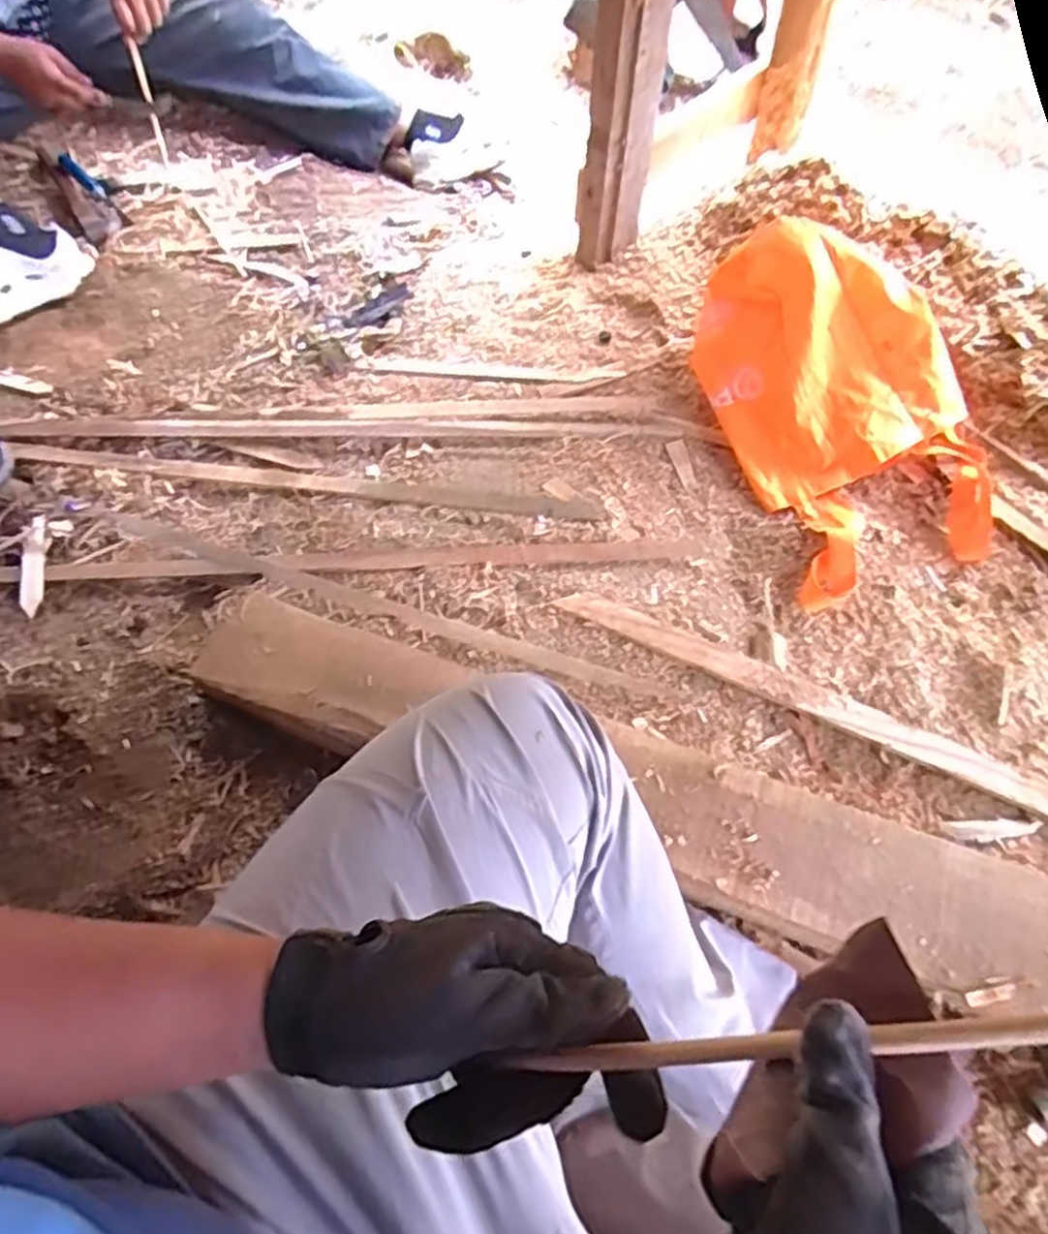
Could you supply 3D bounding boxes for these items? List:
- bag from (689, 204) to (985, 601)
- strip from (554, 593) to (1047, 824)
[{"bbox_3d":[0.406,-0.275,0.955,0.288,0.213,0.428,-17,58,-6],"label":"bag"},{"bbox_3d":[0.369,0.119,0.803,0.708,0.016,0.046,22,62,18],"label":"strip"}]

